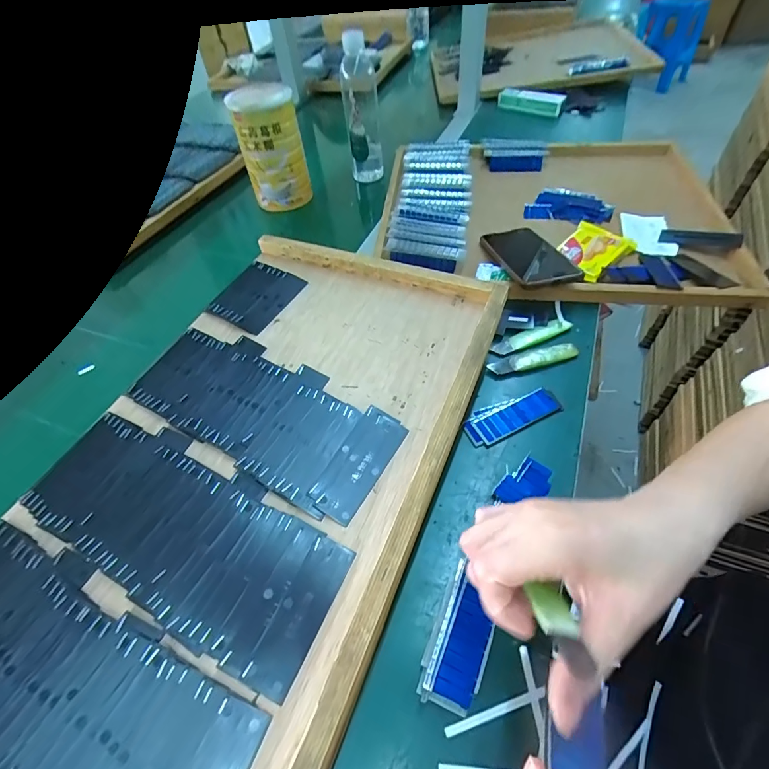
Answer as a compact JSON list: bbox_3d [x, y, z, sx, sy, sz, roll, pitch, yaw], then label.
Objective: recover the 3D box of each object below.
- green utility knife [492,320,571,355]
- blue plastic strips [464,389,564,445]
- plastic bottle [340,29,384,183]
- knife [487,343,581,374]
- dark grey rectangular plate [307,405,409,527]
[{"bbox_3d":[0.171,-0.057,0.481,0.099,0.010,0.021,-19,52,-10],"label":"green utility knife"},{"bbox_3d":[0.131,0.030,0.423,0.101,0.006,0.039,-21,53,-12],"label":"blue plastic strips"},{"bbox_3d":[-0.036,-0.455,0.703,0.063,0.203,0.051,-4,51,-2],"label":"plastic bottle"},{"bbox_3d":[0.166,-0.029,0.461,0.102,0.007,0.020,-13,52,-6],"label":"knife"},{"bbox_3d":[-0.019,0.059,0.326,0.038,0.006,0.094,23,57,21],"label":"dark grey rectangular plate"}]

